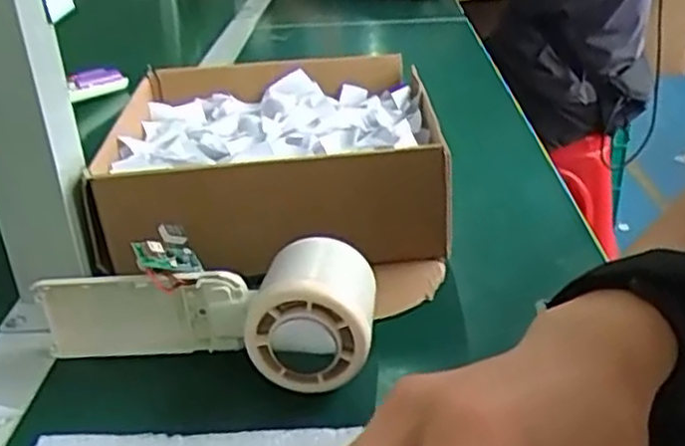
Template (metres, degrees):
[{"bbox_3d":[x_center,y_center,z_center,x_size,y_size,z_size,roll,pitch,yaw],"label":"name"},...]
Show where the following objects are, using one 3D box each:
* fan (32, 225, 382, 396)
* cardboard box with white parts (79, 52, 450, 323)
[{"bbox_3d":[-0.066,0.037,0.365,0.166,0.052,0.055,1,26,9],"label":"fan"},{"bbox_3d":[-0.044,-0.039,0.502,0.212,0.074,0.250,-2,26,3],"label":"cardboard box with white parts"}]

